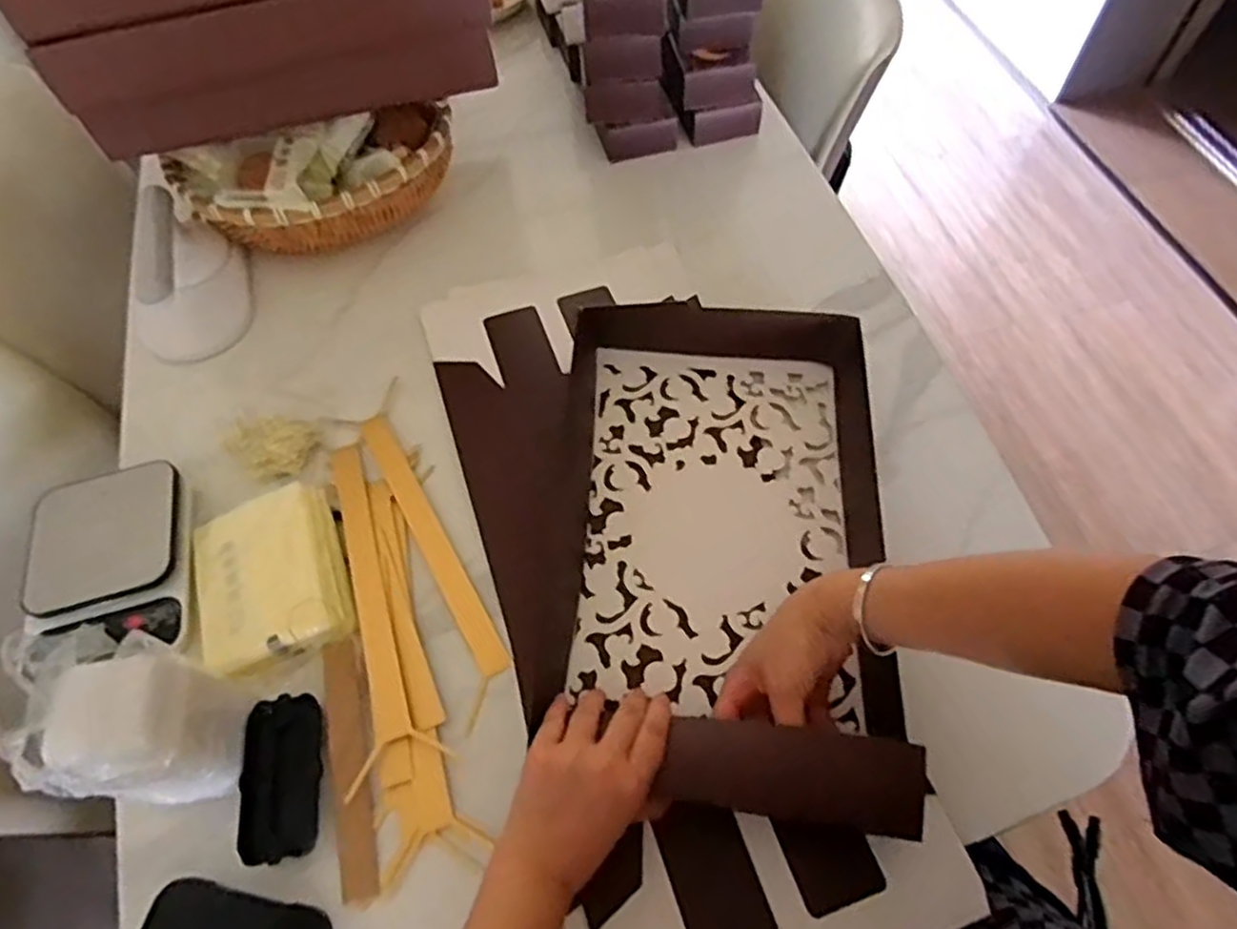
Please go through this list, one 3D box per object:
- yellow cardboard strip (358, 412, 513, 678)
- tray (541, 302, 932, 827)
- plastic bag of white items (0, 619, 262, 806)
[{"bbox_3d":[-0.163,0.057,0.636,0.026,0.004,0.274,-27,63,-15],"label":"yellow cardboard strip"},{"bbox_3d":[0.081,0.049,0.601,0.267,0.077,0.418,5,61,2],"label":"tray"},{"bbox_3d":[-0.304,0.164,0.467,0.062,0.177,0.089,2,60,1],"label":"plastic bag of white items"}]

